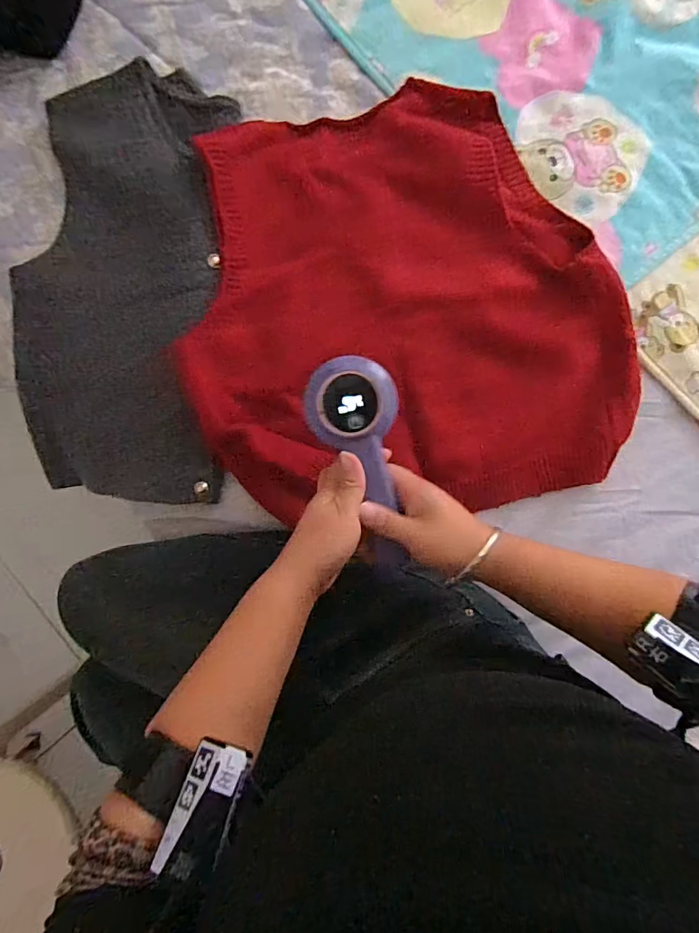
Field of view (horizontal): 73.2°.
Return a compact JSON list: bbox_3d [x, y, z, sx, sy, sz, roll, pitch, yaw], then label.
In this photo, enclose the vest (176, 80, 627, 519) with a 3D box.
[{"bbox_3d":[0.055,-0.168,0.513,0.463,0.051,0.446,0,87,2],"label":"vest"}]

